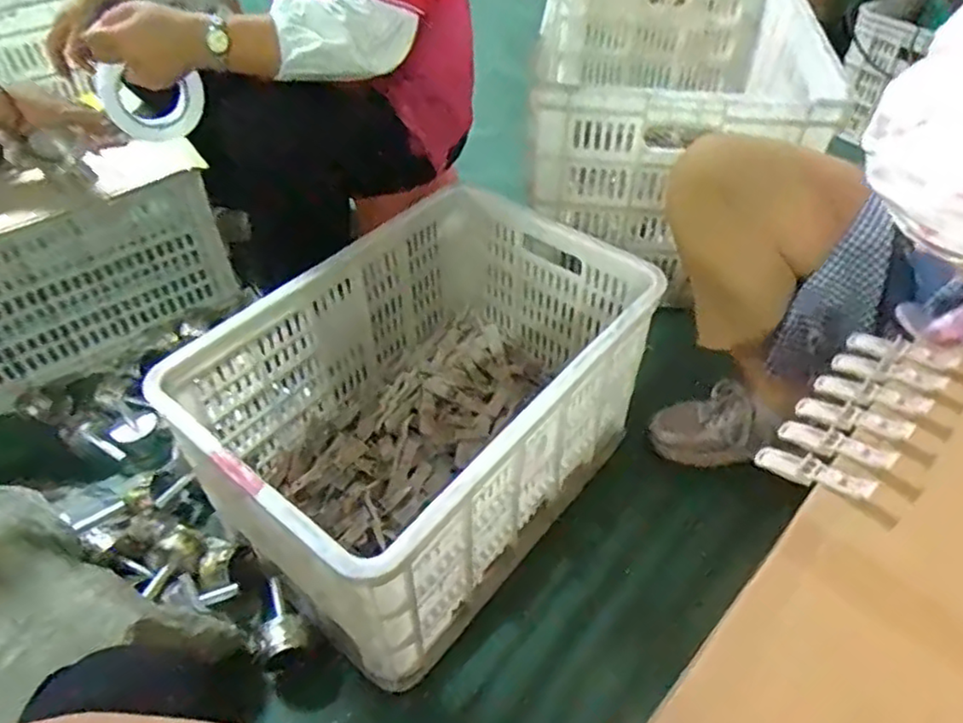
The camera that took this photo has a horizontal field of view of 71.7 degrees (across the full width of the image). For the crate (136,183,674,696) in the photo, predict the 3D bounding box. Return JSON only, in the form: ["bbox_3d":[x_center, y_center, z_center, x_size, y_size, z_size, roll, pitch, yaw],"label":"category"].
[{"bbox_3d":[-0.059,0.064,0.884,0.371,0.310,0.535,31,53,27],"label":"crate"}]

